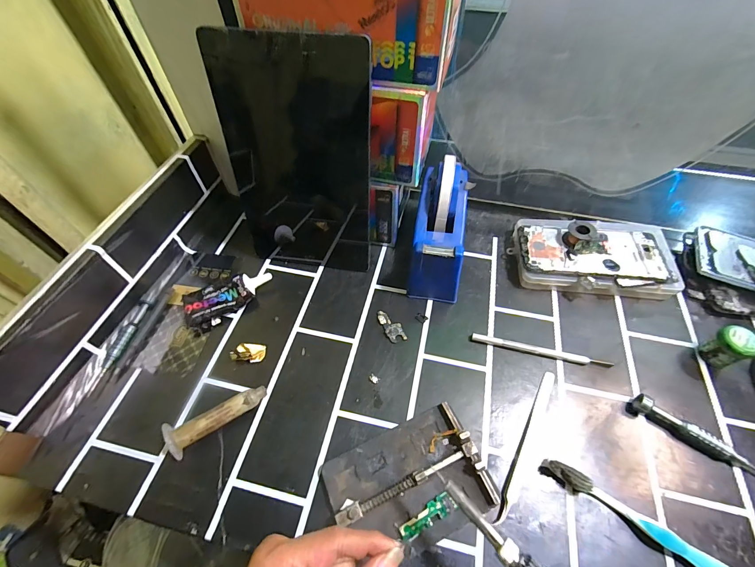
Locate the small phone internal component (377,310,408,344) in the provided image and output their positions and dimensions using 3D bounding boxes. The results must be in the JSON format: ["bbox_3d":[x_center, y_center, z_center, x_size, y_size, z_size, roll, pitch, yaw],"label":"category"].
[{"bbox_3d":[0.015,0.046,0.373,0.019,0.004,0.043,-22,58,-14],"label":"small phone internal component"}]

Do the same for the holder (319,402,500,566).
[{"bbox_3d":[0.025,0.166,0.279,0.123,0.022,0.087,-22,58,-14],"label":"holder"}]

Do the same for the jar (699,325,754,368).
[{"bbox_3d":[0.348,0.064,0.335,0.027,0.045,0.030,-16,57,-10],"label":"jar"}]

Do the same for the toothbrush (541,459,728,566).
[{"bbox_3d":[0.221,0.196,0.257,0.185,0.016,0.015,29,61,19],"label":"toothbrush"}]

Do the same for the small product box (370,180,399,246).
[{"bbox_3d":[0.008,-0.082,0.407,0.032,0.096,0.016,5,56,5],"label":"small product box"}]

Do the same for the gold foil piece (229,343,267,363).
[{"bbox_3d":[-0.136,0.072,0.353,0.034,0.004,0.019,9,63,-10],"label":"gold foil piece"}]

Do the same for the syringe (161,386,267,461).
[{"bbox_3d":[-0.145,0.124,0.308,0.087,0.025,0.025,-26,59,-16],"label":"syringe"}]

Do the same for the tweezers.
[{"bbox_3d":[0.136,0.141,0.303,0.012,0.005,0.142,27,60,18],"label":"tweezers"}]

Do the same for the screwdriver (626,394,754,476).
[{"bbox_3d":[0.289,0.139,0.299,0.111,0.018,0.017,31,61,20],"label":"screwdriver"}]

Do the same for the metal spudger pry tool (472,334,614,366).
[{"bbox_3d":[0.169,0.070,0.351,0.135,0.008,0.009,11,56,9],"label":"metal spudger pry tool"}]

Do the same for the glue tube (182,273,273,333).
[{"bbox_3d":[-0.175,0.011,0.390,0.099,0.027,0.047,-34,62,-20],"label":"glue tube"}]

